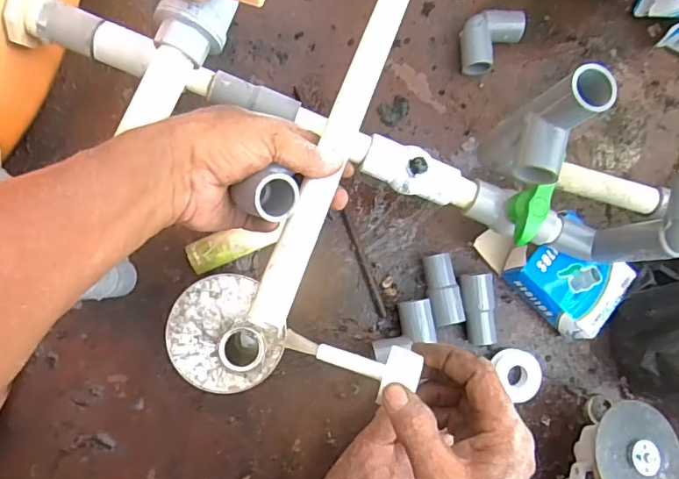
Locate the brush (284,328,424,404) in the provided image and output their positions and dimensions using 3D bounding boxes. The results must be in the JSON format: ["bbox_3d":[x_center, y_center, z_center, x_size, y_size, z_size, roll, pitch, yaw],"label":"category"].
[{"bbox_3d":[0.006,0.088,0.381,0.100,0.026,0.033,9,82,20],"label":"brush"}]

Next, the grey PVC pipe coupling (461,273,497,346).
[{"bbox_3d":[0.143,0.072,0.546,0.028,0.032,0.072,-3,84,-6],"label":"grey PVC pipe coupling"}]

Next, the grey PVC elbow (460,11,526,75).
[{"bbox_3d":[0.163,-0.223,0.584,0.053,0.034,0.082,45,82,0],"label":"grey PVC elbow"}]

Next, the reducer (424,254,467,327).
[{"bbox_3d":[0.106,0.052,0.545,0.030,0.029,0.071,-10,85,-7],"label":"reducer"}]

